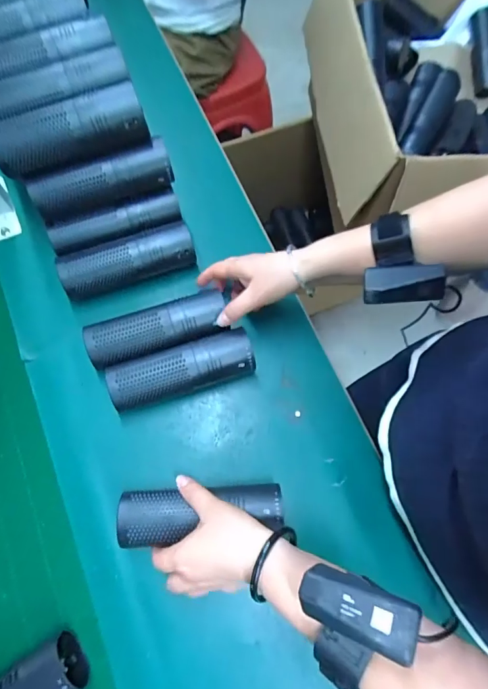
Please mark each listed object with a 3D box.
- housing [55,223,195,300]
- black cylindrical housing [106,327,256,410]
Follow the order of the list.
[{"bbox_3d":[-0.148,-0.104,0.531,0.167,0.060,0.051,-18,73,-7],"label":"housing"},{"bbox_3d":[-0.070,0.030,0.475,0.163,0.056,0.057,-15,73,-8],"label":"black cylindrical housing"}]

